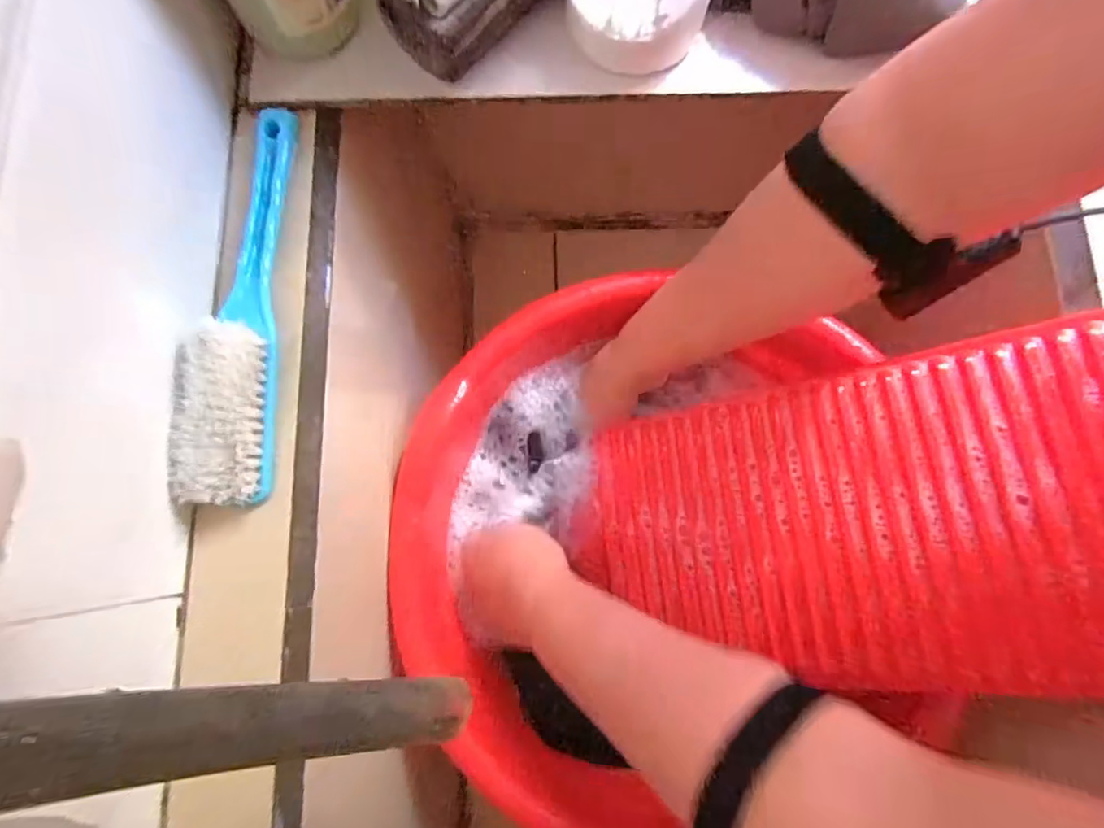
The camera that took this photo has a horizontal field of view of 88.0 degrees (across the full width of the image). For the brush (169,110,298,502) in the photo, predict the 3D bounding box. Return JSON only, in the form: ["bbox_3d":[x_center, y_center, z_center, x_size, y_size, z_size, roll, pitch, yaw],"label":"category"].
[{"bbox_3d":[-0.164,-0.067,0.306,0.043,0.035,0.227,1,79,0],"label":"brush"}]

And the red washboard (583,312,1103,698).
[{"bbox_3d":[0.210,0.054,0.330,0.416,0.023,0.186,-11,77,31],"label":"red washboard"}]

